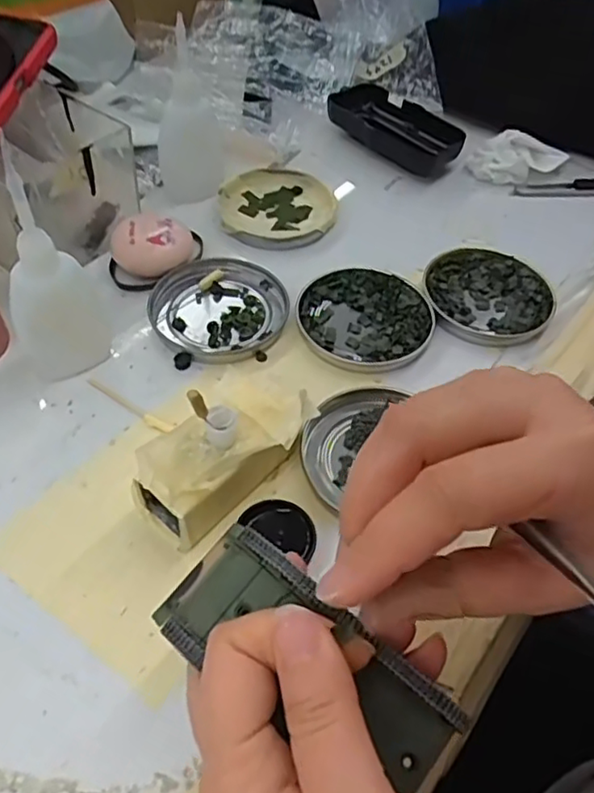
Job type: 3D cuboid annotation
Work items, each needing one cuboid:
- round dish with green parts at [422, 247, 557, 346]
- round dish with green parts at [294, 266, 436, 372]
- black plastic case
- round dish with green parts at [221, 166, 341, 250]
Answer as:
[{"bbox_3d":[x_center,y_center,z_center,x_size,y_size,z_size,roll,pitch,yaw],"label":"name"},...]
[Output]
[{"bbox_3d":[0.117,-0.063,0.385,0.075,0.011,0.075,2,52,-2],"label":"round dish with green parts"},{"bbox_3d":[0.039,-0.047,0.368,0.077,0.010,0.075,2,52,-2],"label":"round dish with green parts"},{"bbox_3d":[0.075,-0.207,0.488,0.106,0.025,0.051,37,58,23],"label":"black plastic case"},{"bbox_3d":[-0.014,-0.130,0.433,0.080,0.012,0.076,2,52,-2],"label":"round dish with green parts"}]

